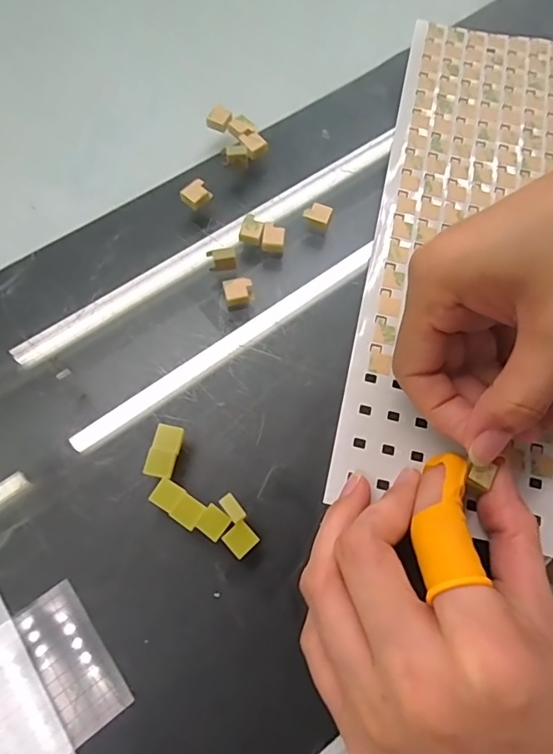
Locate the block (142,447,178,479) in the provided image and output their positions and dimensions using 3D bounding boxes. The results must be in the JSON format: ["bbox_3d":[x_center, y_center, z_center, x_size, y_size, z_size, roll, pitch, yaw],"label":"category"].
[{"bbox_3d":[-0.045,0.033,0.189,0.011,0.004,0.010,12,69,3],"label":"block"}]

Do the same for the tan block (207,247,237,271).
[{"bbox_3d":[-0.025,-0.053,0.220,0.013,0.009,0.006,-3,69,-3],"label":"tan block"}]

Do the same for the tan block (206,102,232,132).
[{"bbox_3d":[-0.030,-0.136,0.254,0.010,0.007,0.012,27,70,8],"label":"tan block"}]

